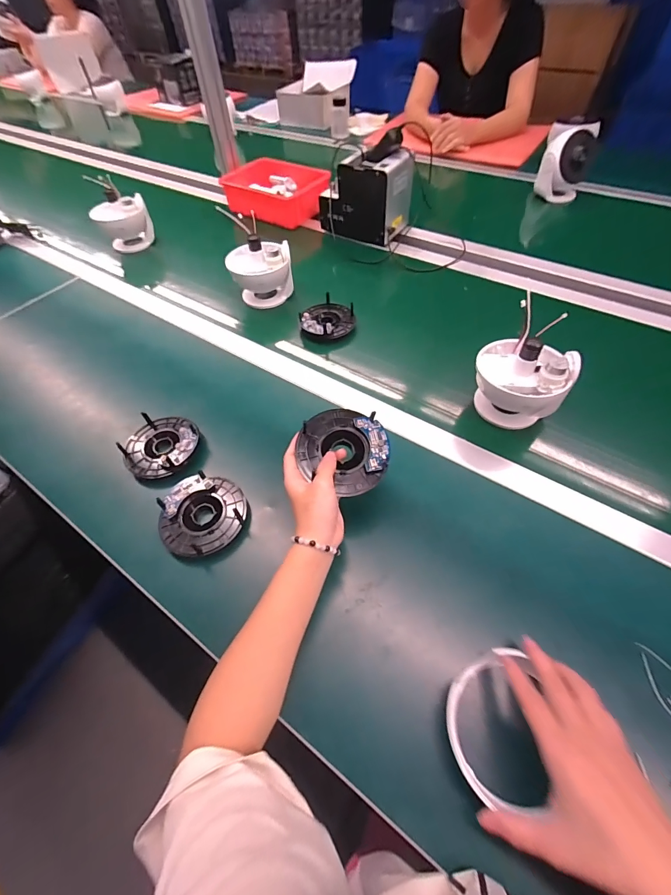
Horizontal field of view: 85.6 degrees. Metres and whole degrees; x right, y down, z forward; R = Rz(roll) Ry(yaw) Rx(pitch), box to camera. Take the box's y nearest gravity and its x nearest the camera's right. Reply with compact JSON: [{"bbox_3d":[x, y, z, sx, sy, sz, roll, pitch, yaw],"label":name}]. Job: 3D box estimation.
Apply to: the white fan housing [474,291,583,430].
[{"bbox_3d":[0.251,-0.100,0.484,0.115,0.115,0.122,32,63,23],"label":"white fan housing"}]

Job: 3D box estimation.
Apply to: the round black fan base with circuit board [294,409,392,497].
[{"bbox_3d":[0.009,0.002,0.402,0.096,0.027,0.097,-2,56,3],"label":"round black fan base with circuit board"}]

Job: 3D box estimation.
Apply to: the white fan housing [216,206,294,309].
[{"bbox_3d":[-0.150,-0.362,0.701,0.110,0.119,0.132,-15,56,-6],"label":"white fan housing"}]

